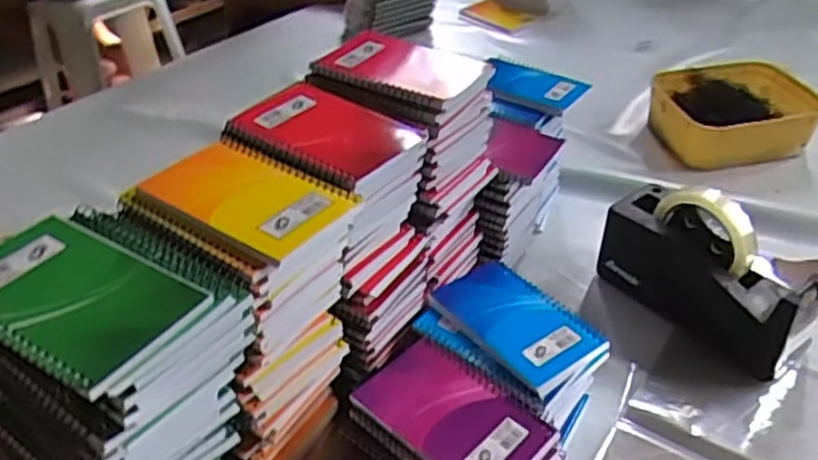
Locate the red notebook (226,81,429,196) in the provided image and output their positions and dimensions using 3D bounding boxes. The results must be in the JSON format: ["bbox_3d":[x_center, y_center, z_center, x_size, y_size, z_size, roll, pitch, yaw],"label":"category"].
[{"bbox_3d":[-0.068,-0.070,0.536,0.133,0.020,0.098,23,39,21],"label":"red notebook"}]

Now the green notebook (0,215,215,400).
[{"bbox_3d":[-0.181,0.034,0.383,0.128,0.014,0.082,18,41,23],"label":"green notebook"}]

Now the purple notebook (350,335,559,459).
[{"bbox_3d":[0.032,0.132,0.518,0.133,0.012,0.085,29,49,32],"label":"purple notebook"}]

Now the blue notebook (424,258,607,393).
[{"bbox_3d":[0.089,0.074,0.590,0.079,0.019,0.135,-26,44,-30],"label":"blue notebook"}]

